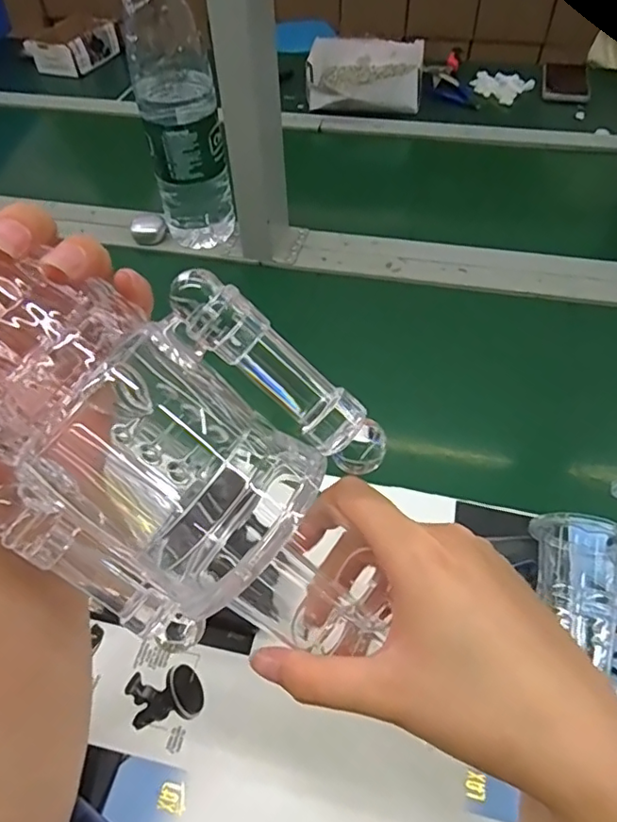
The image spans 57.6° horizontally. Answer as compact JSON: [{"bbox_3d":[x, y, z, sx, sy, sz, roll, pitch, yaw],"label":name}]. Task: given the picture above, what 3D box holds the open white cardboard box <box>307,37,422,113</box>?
[{"bbox_3d":[0.102,-0.605,1.004,0.197,0.052,0.193,4,51,5],"label":"open white cardboard box"}]

